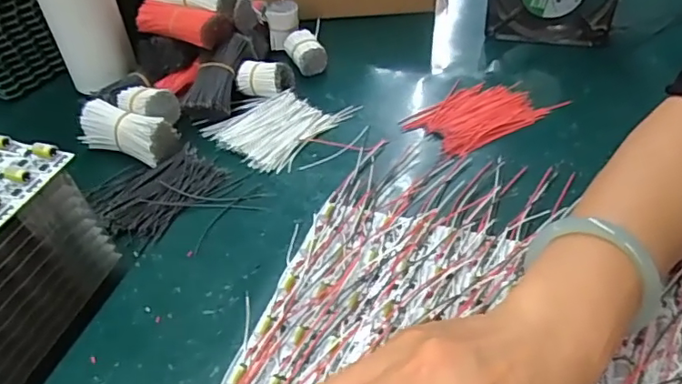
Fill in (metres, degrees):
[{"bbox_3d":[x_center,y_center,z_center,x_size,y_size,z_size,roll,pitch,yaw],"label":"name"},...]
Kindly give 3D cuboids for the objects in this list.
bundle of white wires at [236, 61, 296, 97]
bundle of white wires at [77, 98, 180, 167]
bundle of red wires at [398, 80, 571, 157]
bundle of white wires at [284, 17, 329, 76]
[{"bbox_3d":[-0.073,-0.107,0.517,0.053,0.023,0.032,-2,43,3],"label":"bundle of white wires"},{"bbox_3d":[-0.182,-0.051,0.462,0.088,0.033,0.035,15,46,20],"label":"bundle of white wires"},{"bbox_3d":[0.122,-0.072,0.484,0.119,0.008,0.088,-32,50,-27],"label":"bundle of red wires"},{"bbox_3d":[-0.037,-0.147,0.560,0.038,0.032,0.047,-10,43,-7],"label":"bundle of white wires"}]

